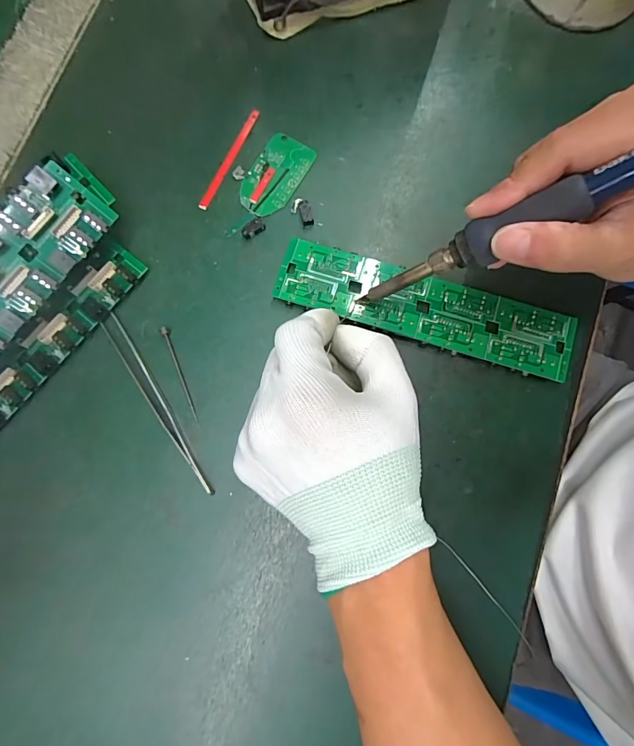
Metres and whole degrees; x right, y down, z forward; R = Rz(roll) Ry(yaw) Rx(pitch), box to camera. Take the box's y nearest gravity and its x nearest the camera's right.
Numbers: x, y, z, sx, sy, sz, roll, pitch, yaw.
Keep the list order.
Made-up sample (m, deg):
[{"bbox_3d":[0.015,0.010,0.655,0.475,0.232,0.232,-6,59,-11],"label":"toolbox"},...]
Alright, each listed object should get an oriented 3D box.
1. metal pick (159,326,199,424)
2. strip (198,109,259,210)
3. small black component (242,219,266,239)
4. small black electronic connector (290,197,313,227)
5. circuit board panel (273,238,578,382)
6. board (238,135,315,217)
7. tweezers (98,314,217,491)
[{"bbox_3d":[-0.085,0.000,0.252,0.005,0.007,0.064,-20,80,-2],"label":"metal pick"},{"bbox_3d":[-0.059,-0.145,0.277,0.008,0.004,0.080,26,81,5],"label":"strip"},{"bbox_3d":[-0.042,-0.095,0.268,0.015,0.004,0.011,-39,82,-5],"label":"small black component"},{"bbox_3d":[-0.010,-0.106,0.269,0.013,0.004,0.019,-10,80,-1],"label":"small black electronic connector"},{"bbox_3d":[0.065,-0.041,0.253,0.180,0.004,0.043,18,82,4],"label":"circuit board panel"},{"bbox_3d":[-0.027,-0.133,0.275,0.034,0.004,0.059,28,82,6],"label":"board"},{"bbox_3d":[-0.098,0.019,0.248,0.011,0.007,0.124,-32,81,-4],"label":"tweezers"}]

